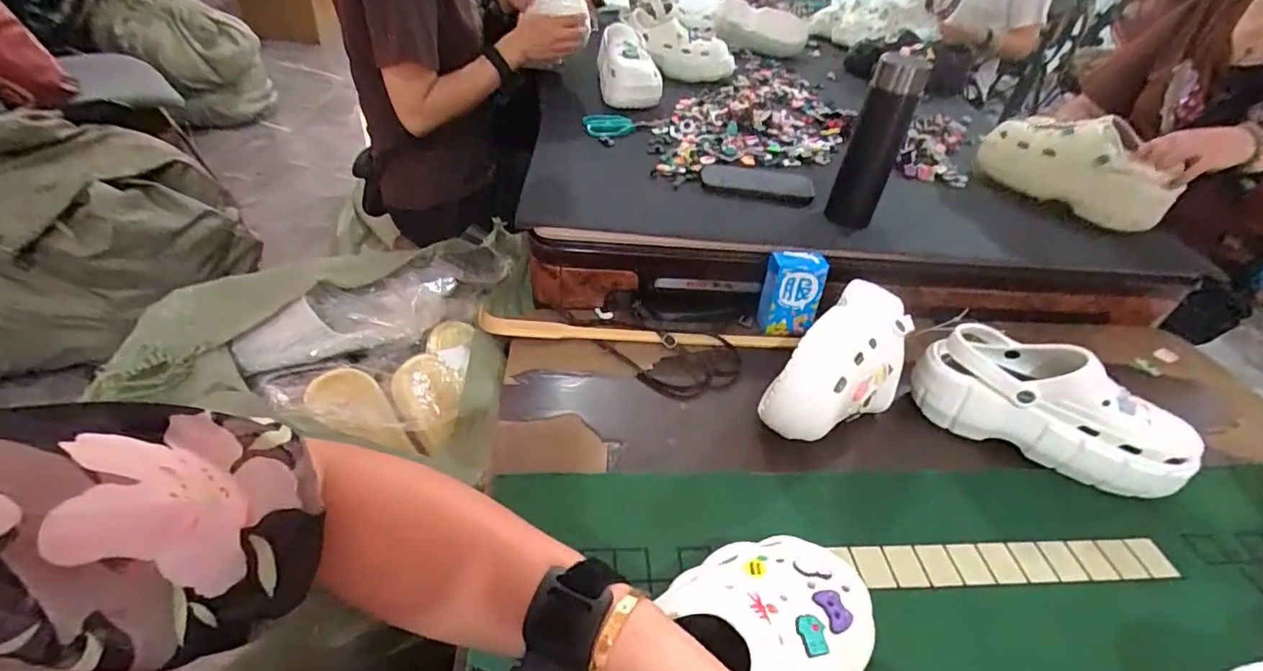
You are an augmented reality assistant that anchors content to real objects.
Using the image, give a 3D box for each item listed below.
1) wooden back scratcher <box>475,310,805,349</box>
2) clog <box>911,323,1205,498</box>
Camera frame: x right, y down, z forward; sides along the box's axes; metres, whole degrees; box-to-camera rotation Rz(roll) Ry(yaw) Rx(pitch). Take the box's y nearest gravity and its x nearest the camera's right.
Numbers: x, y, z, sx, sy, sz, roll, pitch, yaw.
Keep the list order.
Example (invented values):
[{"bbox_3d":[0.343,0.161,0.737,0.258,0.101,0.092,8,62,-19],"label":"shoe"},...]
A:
[{"bbox_3d":[0.014,-0.005,0.712,0.401,0.028,0.028,1,39,-4],"label":"wooden back scratcher"},{"bbox_3d":[0.451,0.071,0.602,0.257,0.112,0.102,20,42,18],"label":"clog"}]

